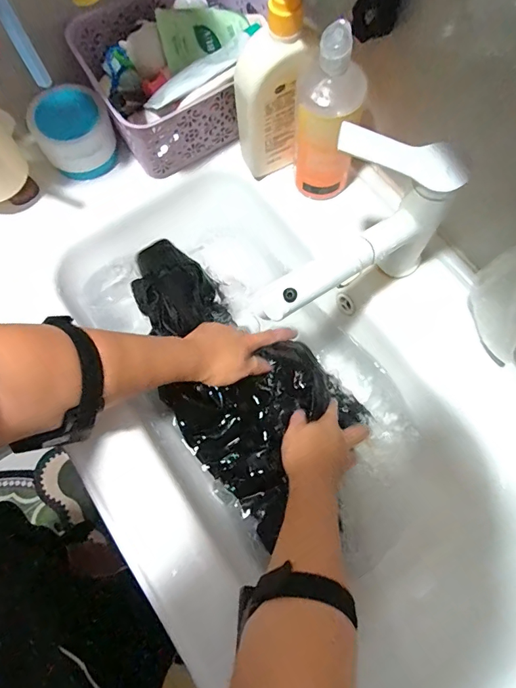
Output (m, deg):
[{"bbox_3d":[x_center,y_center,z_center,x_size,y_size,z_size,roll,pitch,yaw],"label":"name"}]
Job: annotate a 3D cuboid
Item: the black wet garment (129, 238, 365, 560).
[{"bbox_3d":[-0.041,0.027,0.512,0.184,0.063,0.352,-41,77,-13],"label":"black wet garment"}]

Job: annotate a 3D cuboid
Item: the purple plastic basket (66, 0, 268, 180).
[{"bbox_3d":[-0.083,-0.336,0.524,0.234,0.111,0.172,-27,74,-10],"label":"purple plastic basket"}]

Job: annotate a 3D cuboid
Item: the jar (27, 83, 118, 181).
[{"bbox_3d":[-0.221,-0.251,0.516,0.088,0.083,0.074,-29,74,-10],"label":"jar"}]

